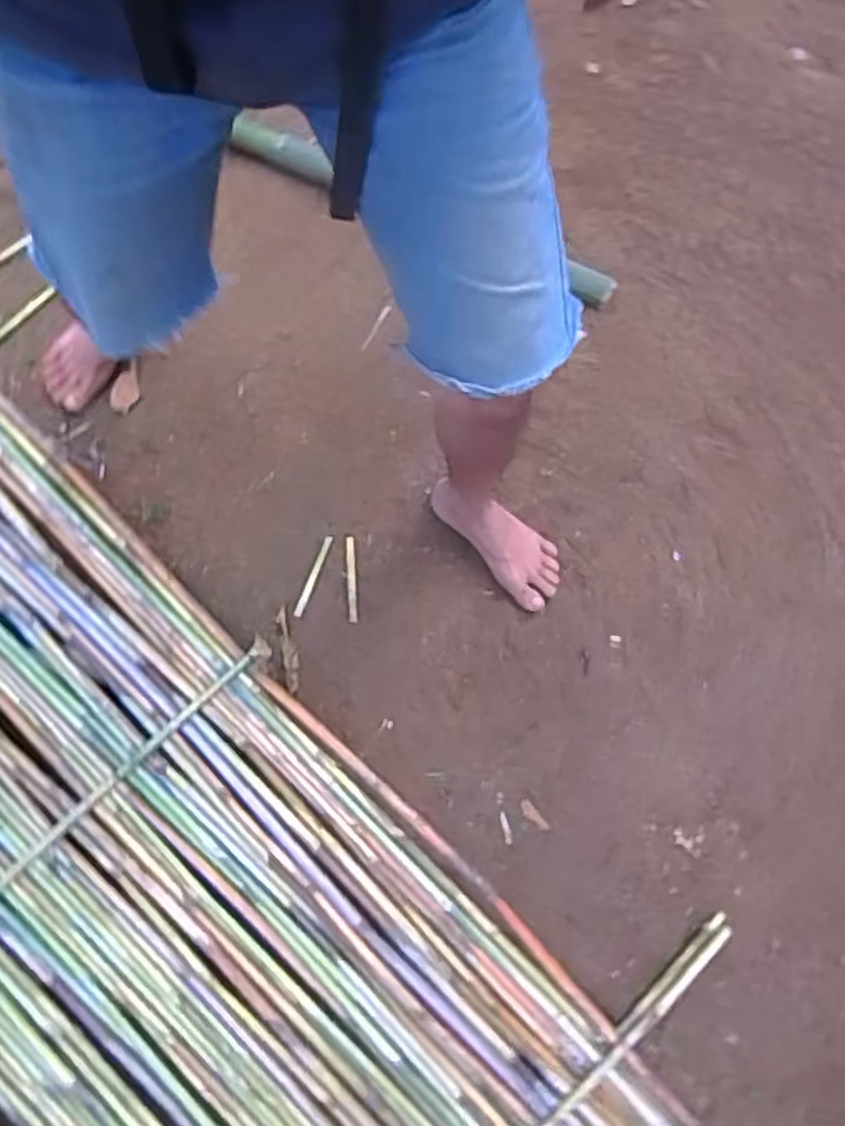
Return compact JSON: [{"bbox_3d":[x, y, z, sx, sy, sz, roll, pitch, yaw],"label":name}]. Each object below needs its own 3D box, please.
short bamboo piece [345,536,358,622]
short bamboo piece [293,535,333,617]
[{"bbox_3d":[-0.106,0.024,1.171,0.014,0.006,0.130,-4,76,-1],"label":"short bamboo piece"},{"bbox_3d":[-0.163,0.020,1.170,0.012,0.005,0.129,20,77,5],"label":"short bamboo piece"}]

